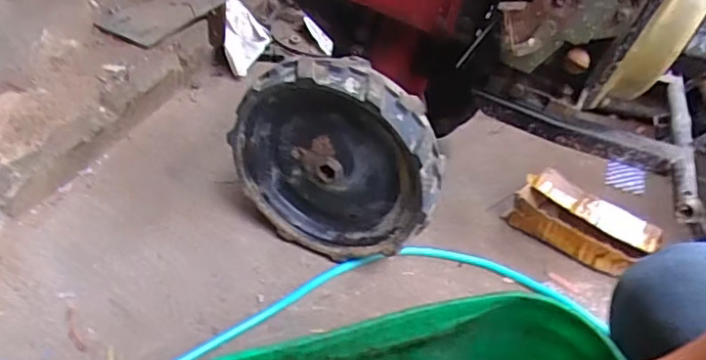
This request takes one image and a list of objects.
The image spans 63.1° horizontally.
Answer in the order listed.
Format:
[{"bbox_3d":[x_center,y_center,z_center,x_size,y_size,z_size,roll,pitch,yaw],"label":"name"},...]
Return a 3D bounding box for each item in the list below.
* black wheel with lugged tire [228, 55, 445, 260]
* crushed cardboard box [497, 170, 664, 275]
[{"bbox_3d":[-0.024,-0.018,0.789,0.290,0.293,0.067,20,42,15],"label":"black wheel with lugged tire"},{"bbox_3d":[0.354,0.074,0.915,0.204,0.073,0.106,32,46,27],"label":"crushed cardboard box"}]

